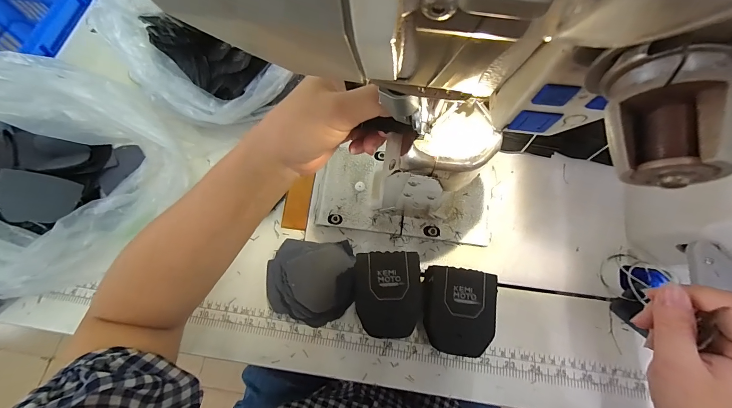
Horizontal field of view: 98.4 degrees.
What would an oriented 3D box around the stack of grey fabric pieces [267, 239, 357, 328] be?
[{"bbox_3d":[-0.061,0.081,0.341,0.097,0.024,0.089,0,68,1],"label":"stack of grey fabric pieces"}]

